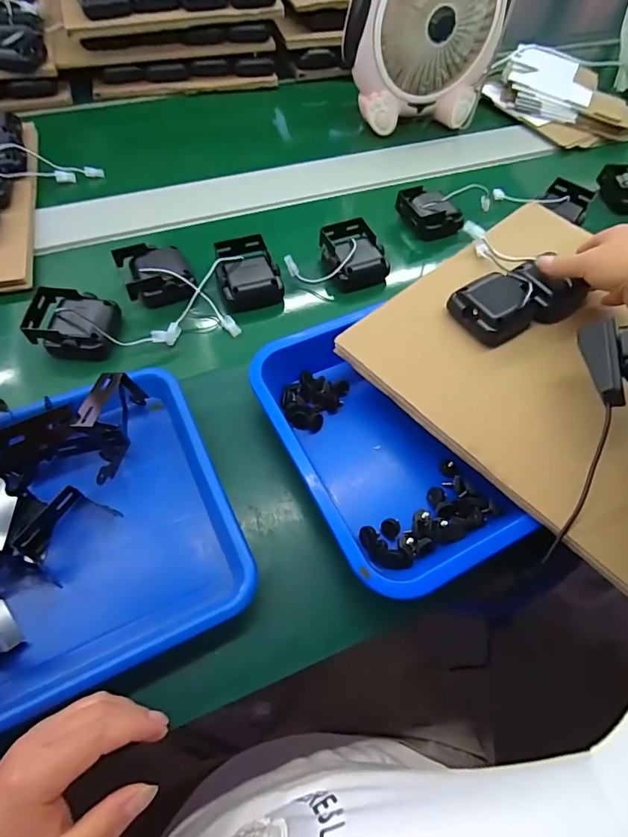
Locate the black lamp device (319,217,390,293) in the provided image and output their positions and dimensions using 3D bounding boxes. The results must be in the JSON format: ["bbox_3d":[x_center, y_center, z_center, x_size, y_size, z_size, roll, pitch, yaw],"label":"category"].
[{"bbox_3d":[0.046,-0.206,0.570,0.077,0.045,0.088,-18,62,-14],"label":"black lamp device"}]

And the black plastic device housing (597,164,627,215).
[{"bbox_3d":[0.478,-0.347,0.675,0.067,0.034,0.077,-3,59,-5],"label":"black plastic device housing"}]

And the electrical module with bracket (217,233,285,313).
[{"bbox_3d":[-0.082,-0.172,0.538,0.081,0.037,0.097,-11,60,-10],"label":"electrical module with bracket"}]

